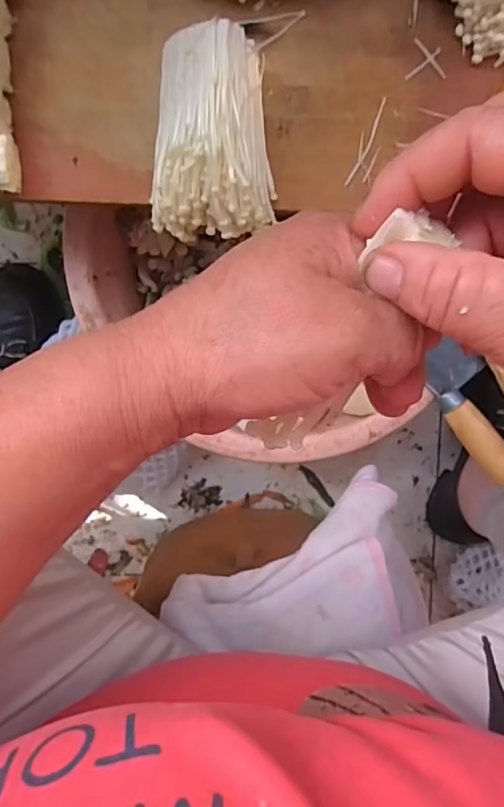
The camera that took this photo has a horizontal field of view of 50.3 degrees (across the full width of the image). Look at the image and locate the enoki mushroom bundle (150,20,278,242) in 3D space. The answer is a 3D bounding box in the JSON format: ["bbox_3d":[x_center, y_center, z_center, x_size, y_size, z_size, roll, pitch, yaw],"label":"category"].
[{"bbox_3d":[-0.023,-0.165,0.340,0.076,0.059,0.111,4,99,-2],"label":"enoki mushroom bundle"}]

